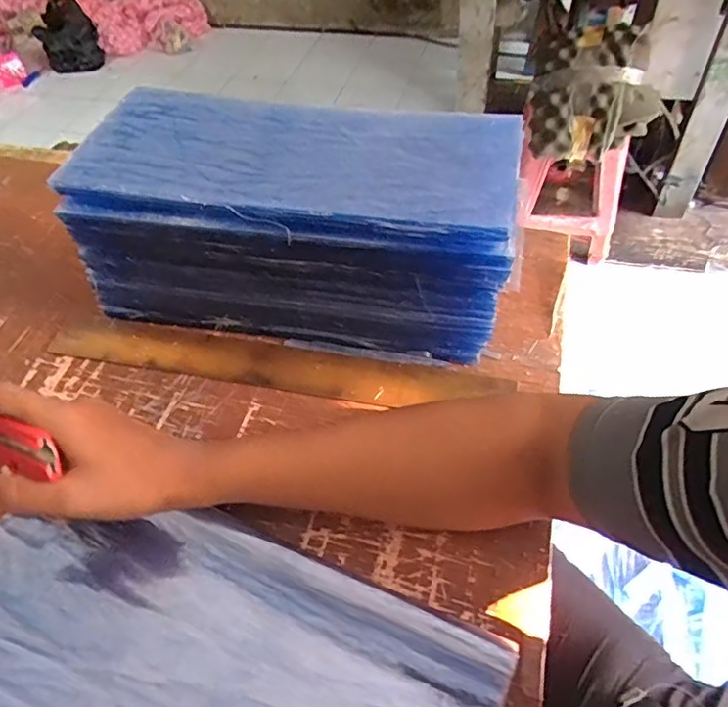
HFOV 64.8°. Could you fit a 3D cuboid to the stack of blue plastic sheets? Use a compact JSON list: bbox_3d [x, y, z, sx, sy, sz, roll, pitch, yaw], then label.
[{"bbox_3d":[-0.056,-0.119,0.530,0.367,0.153,0.159,7,51,10],"label":"stack of blue plastic sheets"}]

